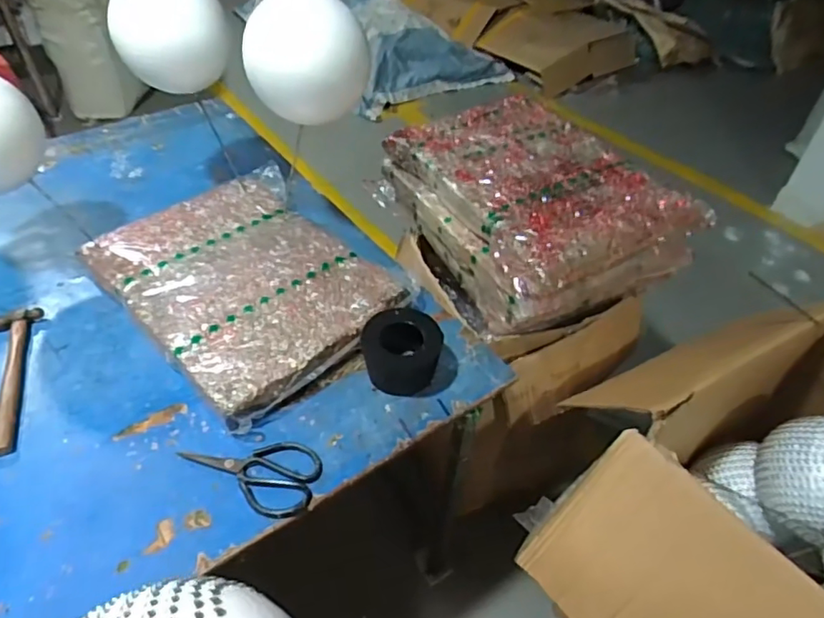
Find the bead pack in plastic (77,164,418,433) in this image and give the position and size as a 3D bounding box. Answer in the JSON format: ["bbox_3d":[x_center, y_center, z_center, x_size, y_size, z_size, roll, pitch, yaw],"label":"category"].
[{"bbox_3d":[-0.277,-0.064,0.963,0.398,0.059,0.533,-33,53,-31],"label":"bead pack in plastic"}]

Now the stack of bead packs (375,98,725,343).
[{"bbox_3d":[0.227,-0.204,1.091,0.389,0.165,0.501,-19,47,-20],"label":"stack of bead packs"}]

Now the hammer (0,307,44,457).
[{"bbox_3d":[-0.585,0.098,0.815,0.068,0.022,0.268,-18,46,-19],"label":"hammer"}]

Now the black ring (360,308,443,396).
[{"bbox_3d":[-0.016,0.063,0.816,0.095,0.096,0.102,1,43,-1],"label":"black ring"}]

